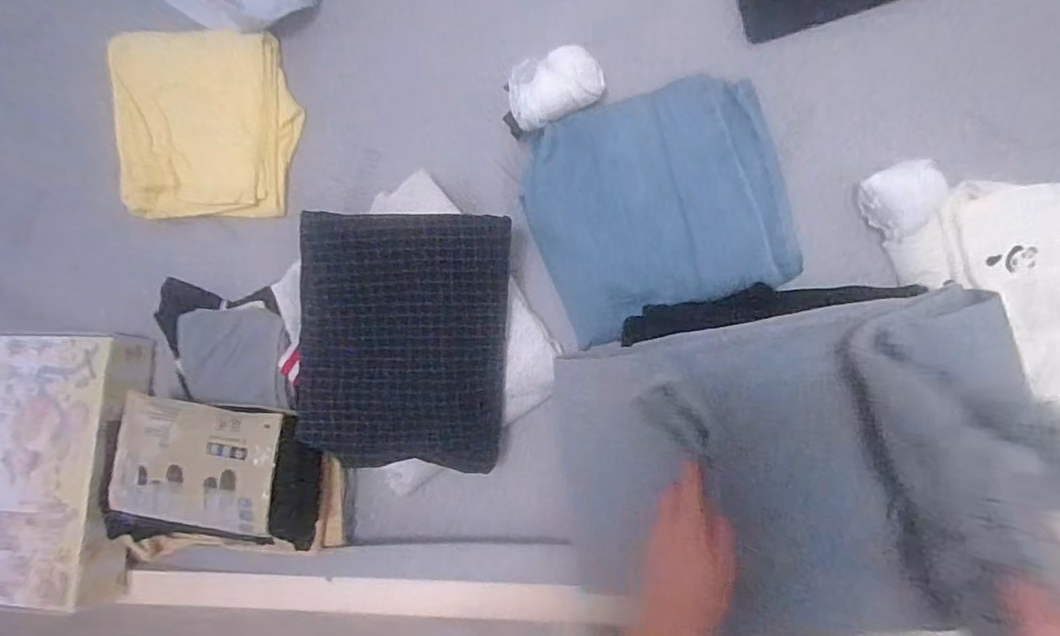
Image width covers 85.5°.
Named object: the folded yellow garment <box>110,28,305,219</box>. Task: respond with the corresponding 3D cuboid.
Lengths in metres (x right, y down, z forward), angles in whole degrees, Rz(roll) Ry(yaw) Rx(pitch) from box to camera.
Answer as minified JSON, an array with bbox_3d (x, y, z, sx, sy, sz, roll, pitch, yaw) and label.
[{"bbox_3d":[-0.450,-0.265,0.790,0.256,0.051,0.247,-1,91,10],"label":"folded yellow garment"}]

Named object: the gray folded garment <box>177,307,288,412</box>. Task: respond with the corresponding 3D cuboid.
[{"bbox_3d":[-0.405,0.054,0.785,0.166,0.040,0.134,2,91,10],"label":"gray folded garment"}]

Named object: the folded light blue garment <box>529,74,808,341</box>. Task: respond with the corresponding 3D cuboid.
[{"bbox_3d":[0.150,-0.134,0.680,0.285,0.037,0.258,-20,88,10],"label":"folded light blue garment"}]

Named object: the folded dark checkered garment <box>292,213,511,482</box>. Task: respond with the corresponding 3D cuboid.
[{"bbox_3d":[-0.150,0.031,0.658,0.241,0.070,0.294,4,93,9],"label":"folded dark checkered garment"}]

